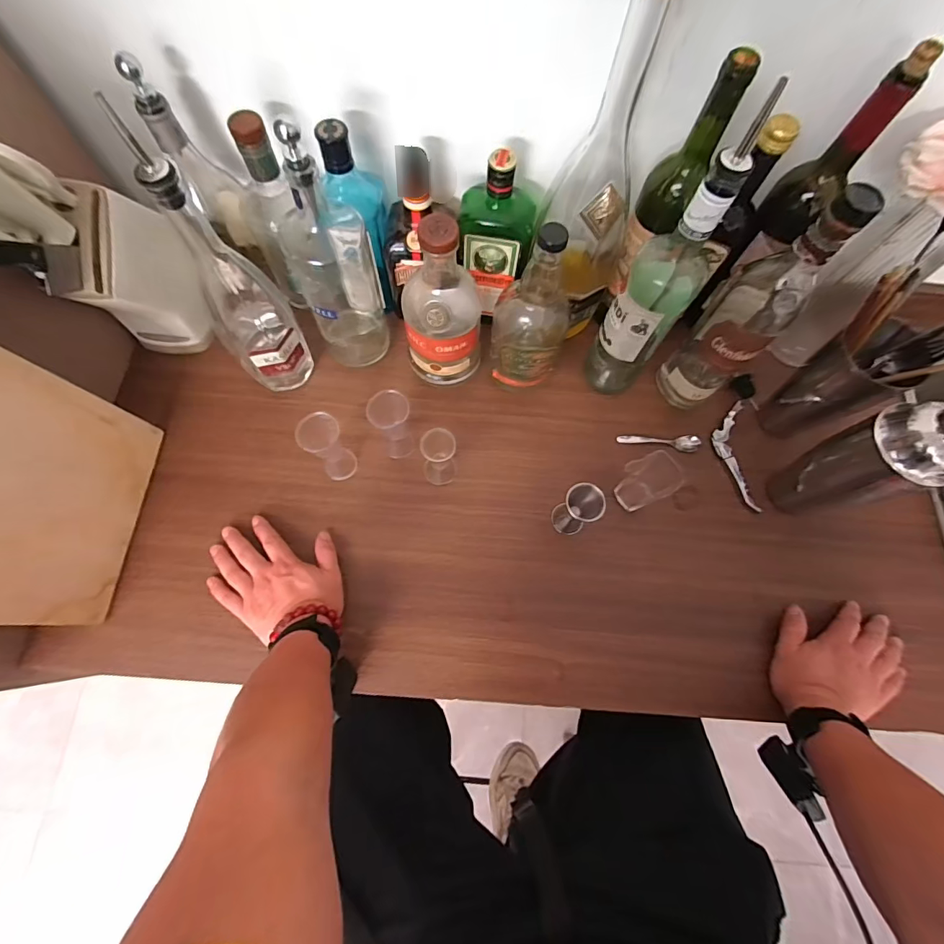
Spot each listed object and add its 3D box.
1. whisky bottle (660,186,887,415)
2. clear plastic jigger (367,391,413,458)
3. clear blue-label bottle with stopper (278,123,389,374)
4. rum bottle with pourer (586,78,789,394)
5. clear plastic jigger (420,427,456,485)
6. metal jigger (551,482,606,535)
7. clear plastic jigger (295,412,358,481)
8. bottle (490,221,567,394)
[{"bbox_3d":[0.303,-0.173,0.488,0.076,0.294,0.087,43,76,12],"label":"whisky bottle"},{"bbox_3d":[-0.094,-0.055,0.533,0.044,0.109,0.037,-20,73,-8],"label":"clear plastic jigger"},{"bbox_3d":[-0.154,-0.231,0.496,0.086,0.287,0.073,-15,73,-6],"label":"clear blue-label bottle with stopper"},{"bbox_3d":[0.194,-0.193,0.466,0.072,0.342,0.069,33,74,9],"label":"rum bottle with pourer"},{"bbox_3d":[-0.039,-0.017,0.531,0.040,0.090,0.037,-10,72,-5],"label":"clear plastic jigger"},{"bbox_3d":[0.123,0.045,0.519,0.040,0.088,0.042,0,72,-1],"label":"metal jigger"},{"bbox_3d":[-0.168,-0.027,0.523,0.044,0.113,0.037,-39,77,-13],"label":"clear plastic jigger"},{"bbox_3d":[0.068,-0.176,0.515,0.085,0.225,0.072,15,72,4],"label":"bottle"}]

